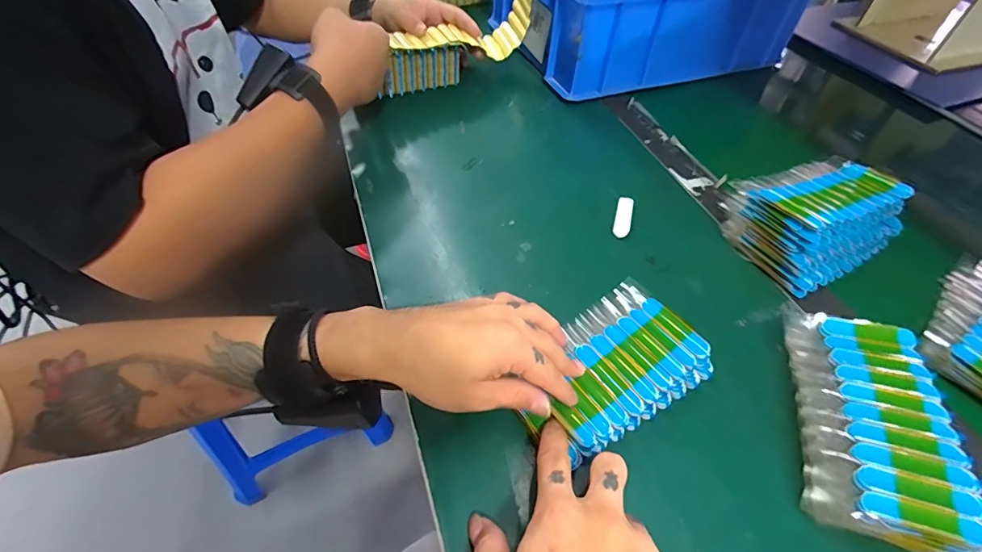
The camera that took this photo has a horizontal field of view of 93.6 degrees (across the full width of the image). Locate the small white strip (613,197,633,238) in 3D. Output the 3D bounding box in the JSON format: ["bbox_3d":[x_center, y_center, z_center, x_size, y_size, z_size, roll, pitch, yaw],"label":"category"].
[{"bbox_3d":[0.136,-0.061,0.470,0.016,0.004,0.057,14,51,10],"label":"small white strip"}]

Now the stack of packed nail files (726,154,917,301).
[{"bbox_3d":[0.322,-0.065,0.450,0.178,0.052,0.116,-21,54,-17],"label":"stack of packed nail files"}]

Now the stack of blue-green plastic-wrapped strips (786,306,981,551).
[{"bbox_3d":[0.260,0.097,0.321,0.088,0.041,0.160,11,51,9],"label":"stack of blue-green plastic-wrapped strips"}]

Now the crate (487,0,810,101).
[{"bbox_3d":[0.223,-0.429,0.691,0.400,0.147,0.294,-15,52,-13],"label":"crate"}]

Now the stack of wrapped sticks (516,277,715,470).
[{"bbox_3d":[0.087,0.067,0.354,0.152,0.025,0.097,-27,56,-18],"label":"stack of wrapped sticks"}]

